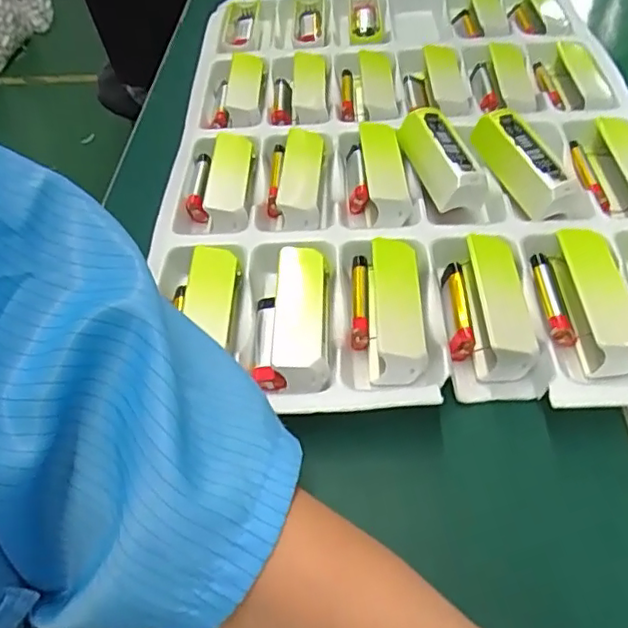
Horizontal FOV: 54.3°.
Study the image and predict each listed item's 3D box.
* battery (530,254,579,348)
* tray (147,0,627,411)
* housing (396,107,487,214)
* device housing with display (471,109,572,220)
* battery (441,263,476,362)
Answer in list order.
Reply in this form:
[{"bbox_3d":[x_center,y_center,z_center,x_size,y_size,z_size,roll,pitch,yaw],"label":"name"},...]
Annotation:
[{"bbox_3d":[0.123,-0.009,0.321,0.013,0.011,0.055,-4,49,1],"label":"battery"},{"bbox_3d":[0.065,-0.124,0.414,0.313,0.032,0.443,-1,49,3],"label":"tray"},{"bbox_3d":[0.078,-0.098,0.377,0.031,0.022,0.075,-12,49,-6],"label":"housing"},{"bbox_3d":[0.126,-0.093,0.370,0.029,0.019,0.075,-16,50,-9],"label":"device housing with display"},{"bbox_3d":[0.074,-0.002,0.318,0.011,0.015,0.056,-1,49,4],"label":"battery"}]

